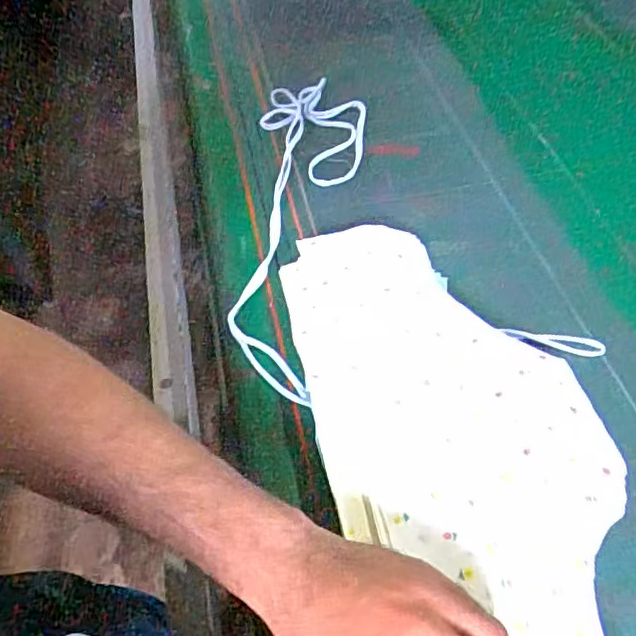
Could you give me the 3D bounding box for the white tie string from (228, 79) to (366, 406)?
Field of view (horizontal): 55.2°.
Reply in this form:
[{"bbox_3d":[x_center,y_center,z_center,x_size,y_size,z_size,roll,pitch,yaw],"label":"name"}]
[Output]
[{"bbox_3d":[-0.017,-0.125,0.698,0.131,0.031,0.499,2,53,4],"label":"white tie string"}]

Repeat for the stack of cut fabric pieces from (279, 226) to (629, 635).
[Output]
[{"bbox_3d":[0.110,0.106,0.464,0.214,0.048,0.473,-11,53,-5],"label":"stack of cut fabric pieces"}]

